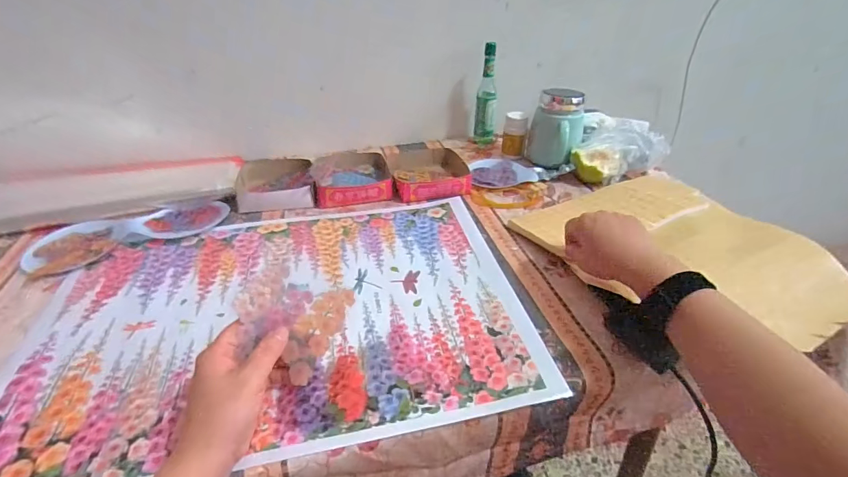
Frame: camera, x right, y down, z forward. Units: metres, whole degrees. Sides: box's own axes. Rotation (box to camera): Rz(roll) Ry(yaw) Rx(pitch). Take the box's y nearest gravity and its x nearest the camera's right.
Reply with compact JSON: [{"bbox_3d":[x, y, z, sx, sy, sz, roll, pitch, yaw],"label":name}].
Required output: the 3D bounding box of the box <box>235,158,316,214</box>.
[{"bbox_3d":[-0.237,-0.090,0.651,0.117,0.034,0.112,-9,38,-14],"label":"box"}]

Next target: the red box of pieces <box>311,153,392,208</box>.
[{"bbox_3d":[-0.118,-0.098,0.670,0.116,0.032,0.125,-7,38,-12],"label":"red box of pieces"}]

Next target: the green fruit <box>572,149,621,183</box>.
[{"bbox_3d":[0.283,-0.120,0.689,0.078,0.054,0.054,18,40,21],"label":"green fruit"}]

